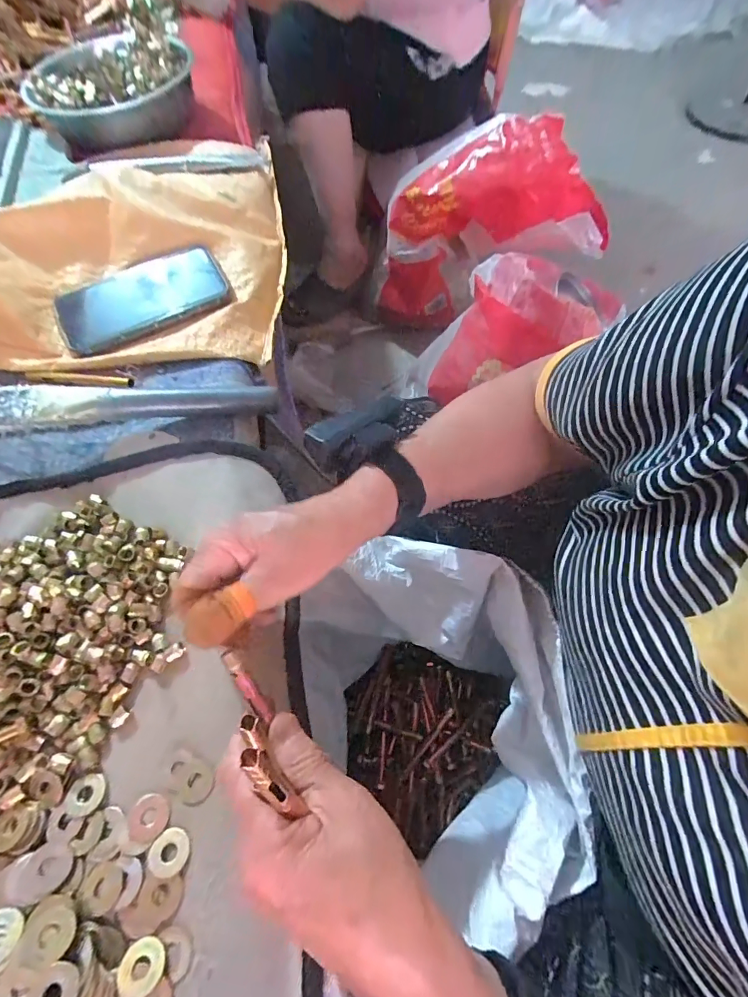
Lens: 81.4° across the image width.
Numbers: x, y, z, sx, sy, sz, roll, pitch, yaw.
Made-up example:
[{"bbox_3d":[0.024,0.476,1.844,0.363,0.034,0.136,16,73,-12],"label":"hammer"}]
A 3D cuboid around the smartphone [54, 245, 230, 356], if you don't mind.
[{"bbox_3d":[-0.232,-0.201,0.435,0.160,0.011,0.082,-27,77,-9],"label":"smartphone"}]

